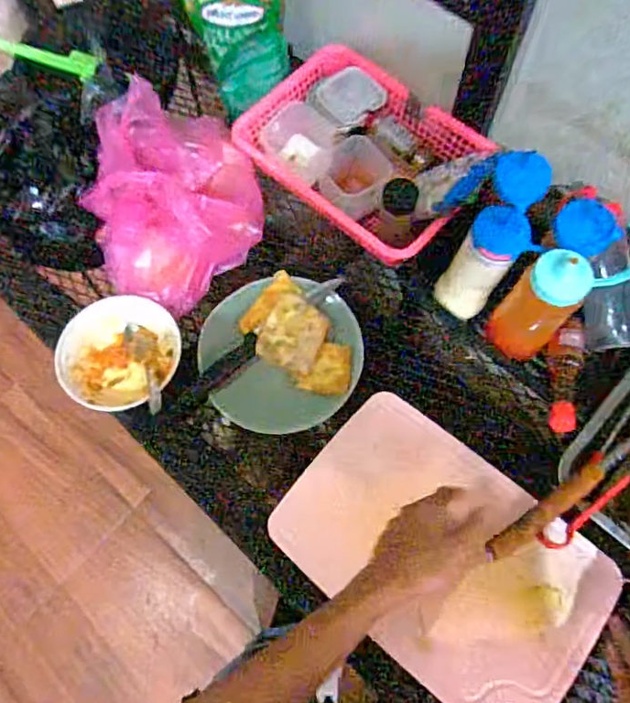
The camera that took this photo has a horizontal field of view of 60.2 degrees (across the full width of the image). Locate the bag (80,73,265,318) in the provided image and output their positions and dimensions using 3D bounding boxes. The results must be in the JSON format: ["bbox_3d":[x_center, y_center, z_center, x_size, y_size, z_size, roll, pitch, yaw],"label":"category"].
[{"bbox_3d":[-0.171,-0.204,0.684,0.182,0.147,0.253,15,70,7],"label":"bag"}]

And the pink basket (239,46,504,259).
[{"bbox_3d":[0.070,-0.279,0.742,0.315,0.067,0.227,37,74,14],"label":"pink basket"}]

